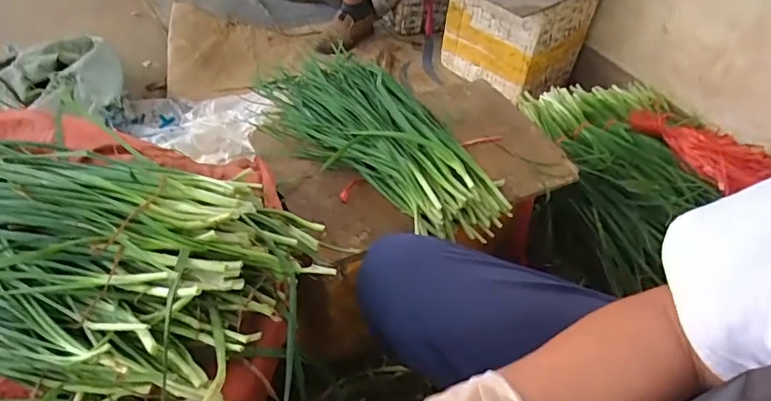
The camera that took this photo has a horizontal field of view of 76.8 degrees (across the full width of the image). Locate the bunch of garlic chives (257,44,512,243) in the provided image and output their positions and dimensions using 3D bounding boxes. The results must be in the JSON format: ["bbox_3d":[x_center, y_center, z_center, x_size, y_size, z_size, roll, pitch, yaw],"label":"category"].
[{"bbox_3d":[-0.033,-0.110,0.761,0.204,0.087,0.479,-29,55,-31],"label":"bunch of garlic chives"}]

